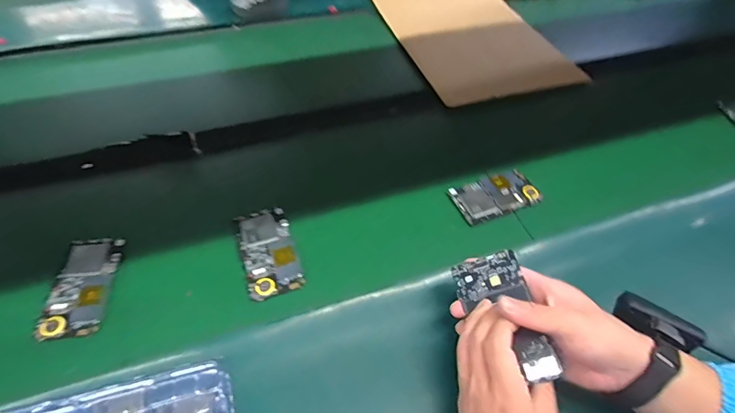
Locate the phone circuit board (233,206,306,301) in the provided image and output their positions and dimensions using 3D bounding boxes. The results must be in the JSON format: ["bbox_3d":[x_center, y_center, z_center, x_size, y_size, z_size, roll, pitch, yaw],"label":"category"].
[{"bbox_3d":[-0.123,0.053,0.515,0.064,0.006,0.125,-16,52,-12],"label":"phone circuit board"}]

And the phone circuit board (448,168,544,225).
[{"bbox_3d":[0.182,-0.016,0.585,0.121,0.008,0.067,-19,53,-15],"label":"phone circuit board"}]

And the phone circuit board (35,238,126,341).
[{"bbox_3d":[-0.326,0.088,0.474,0.063,0.007,0.123,-4,50,-2],"label":"phone circuit board"}]

